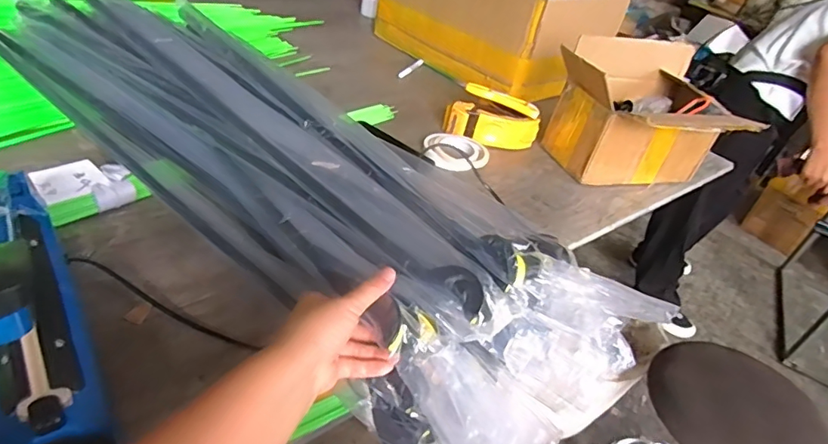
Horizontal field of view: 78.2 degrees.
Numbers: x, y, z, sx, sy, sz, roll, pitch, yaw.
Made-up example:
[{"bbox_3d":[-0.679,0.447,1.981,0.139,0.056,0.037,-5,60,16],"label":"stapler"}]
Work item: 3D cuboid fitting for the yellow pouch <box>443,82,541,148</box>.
[{"bbox_3d":[0.143,-0.185,0.937,0.155,0.067,0.127,27,38,17],"label":"yellow pouch"}]

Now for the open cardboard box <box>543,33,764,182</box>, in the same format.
[{"bbox_3d":[0.388,-0.174,0.878,0.281,0.193,0.222,-1,38,-18],"label":"open cardboard box"}]

